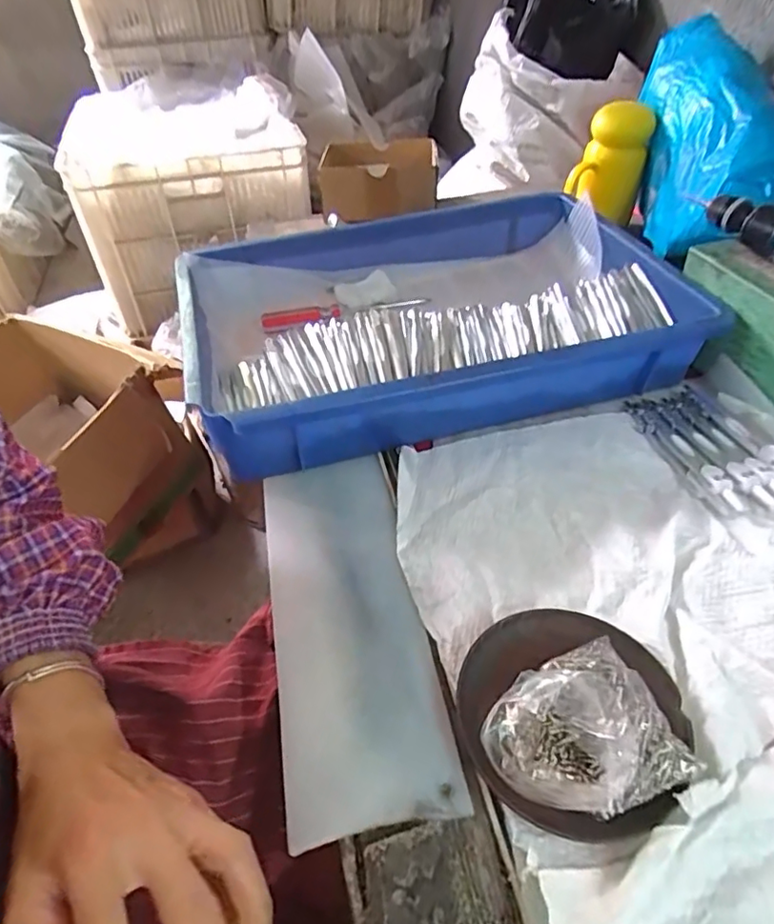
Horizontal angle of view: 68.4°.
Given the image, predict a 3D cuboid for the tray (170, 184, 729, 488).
[{"bbox_3d":[0.038,-0.139,0.528,0.421,0.071,0.290,-14,47,-10],"label":"tray"}]

